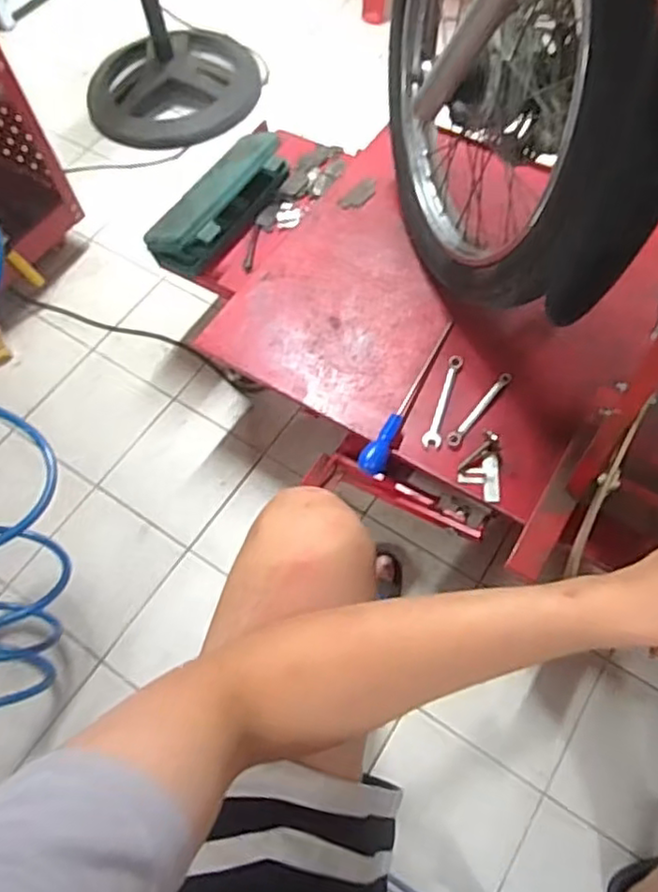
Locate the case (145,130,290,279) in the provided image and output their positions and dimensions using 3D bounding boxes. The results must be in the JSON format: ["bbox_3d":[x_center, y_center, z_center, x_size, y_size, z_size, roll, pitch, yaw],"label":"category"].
[{"bbox_3d":[-0.175,-0.405,1.061,0.101,0.079,0.287,28,68,16],"label":"case"}]

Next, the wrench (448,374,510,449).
[{"bbox_3d":[0.209,-0.053,0.889,0.020,0.010,0.141,35,70,19],"label":"wrench"}]

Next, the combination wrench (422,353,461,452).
[{"bbox_3d":[0.162,-0.064,0.906,0.025,0.008,0.150,15,65,10],"label":"combination wrench"}]

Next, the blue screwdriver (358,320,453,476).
[{"bbox_3d":[0.109,-0.077,0.898,0.034,0.033,0.282,21,66,13],"label":"blue screwdriver"}]

